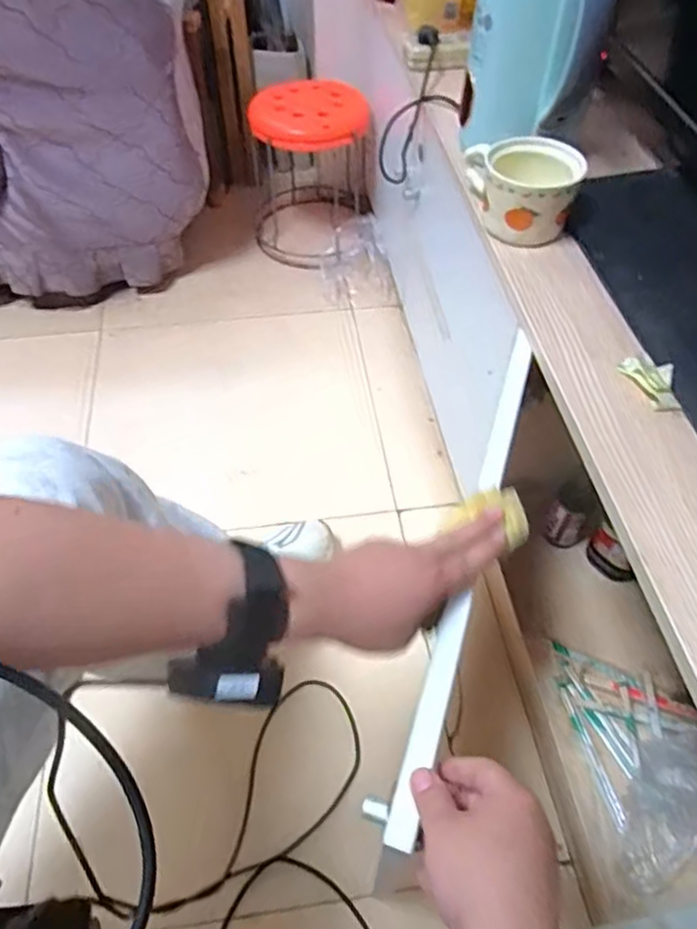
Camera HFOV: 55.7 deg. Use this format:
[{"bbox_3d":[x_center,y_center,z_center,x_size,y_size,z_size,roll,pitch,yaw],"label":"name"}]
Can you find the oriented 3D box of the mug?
[{"bbox_3d":[0.183,-0.304,0.730,0.130,0.076,0.099,20,55,15],"label":"mug"}]

